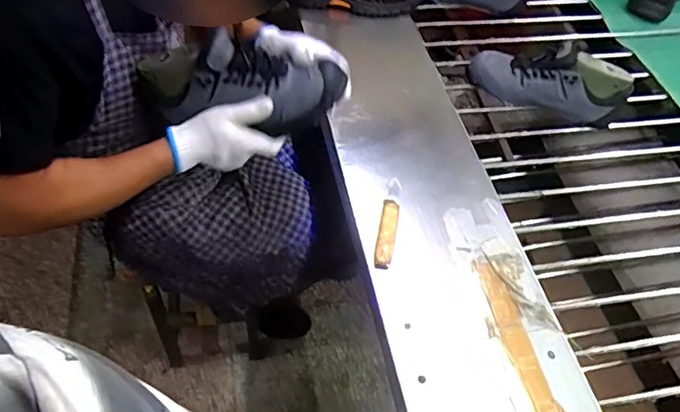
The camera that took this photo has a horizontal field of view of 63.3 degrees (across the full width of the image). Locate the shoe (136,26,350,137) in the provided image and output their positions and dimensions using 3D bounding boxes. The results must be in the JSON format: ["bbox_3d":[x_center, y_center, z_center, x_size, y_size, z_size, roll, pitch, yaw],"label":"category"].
[{"bbox_3d":[-0.134,-0.185,0.776,0.273,0.114,0.117,3,52,-2],"label":"shoe"}]

